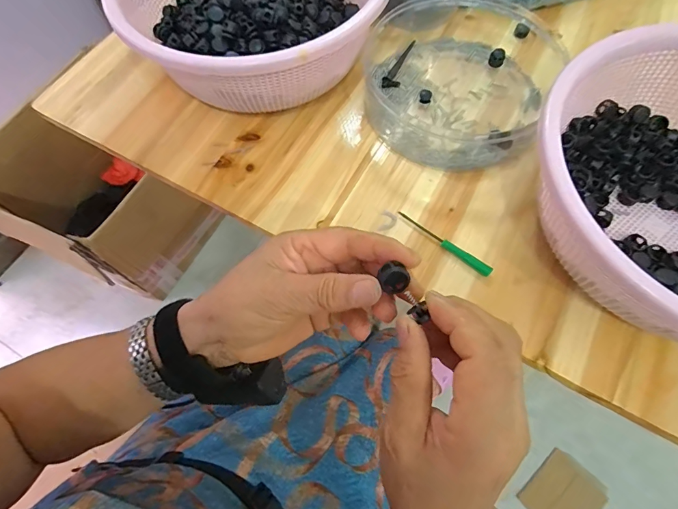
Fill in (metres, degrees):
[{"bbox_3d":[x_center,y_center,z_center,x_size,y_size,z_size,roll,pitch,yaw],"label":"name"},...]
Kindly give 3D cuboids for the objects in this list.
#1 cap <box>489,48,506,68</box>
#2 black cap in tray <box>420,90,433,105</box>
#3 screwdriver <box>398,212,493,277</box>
[{"bbox_3d":[0.181,-0.224,0.448,0.017,0.019,0.013,19,66,10],"label":"cap"},{"bbox_3d":[0.095,-0.173,0.432,0.013,0.009,0.013,0,65,1],"label":"black cap in tray"},{"bbox_3d":[0.096,-0.012,0.362,0.098,0.006,0.010,37,71,17],"label":"screwdriver"}]

